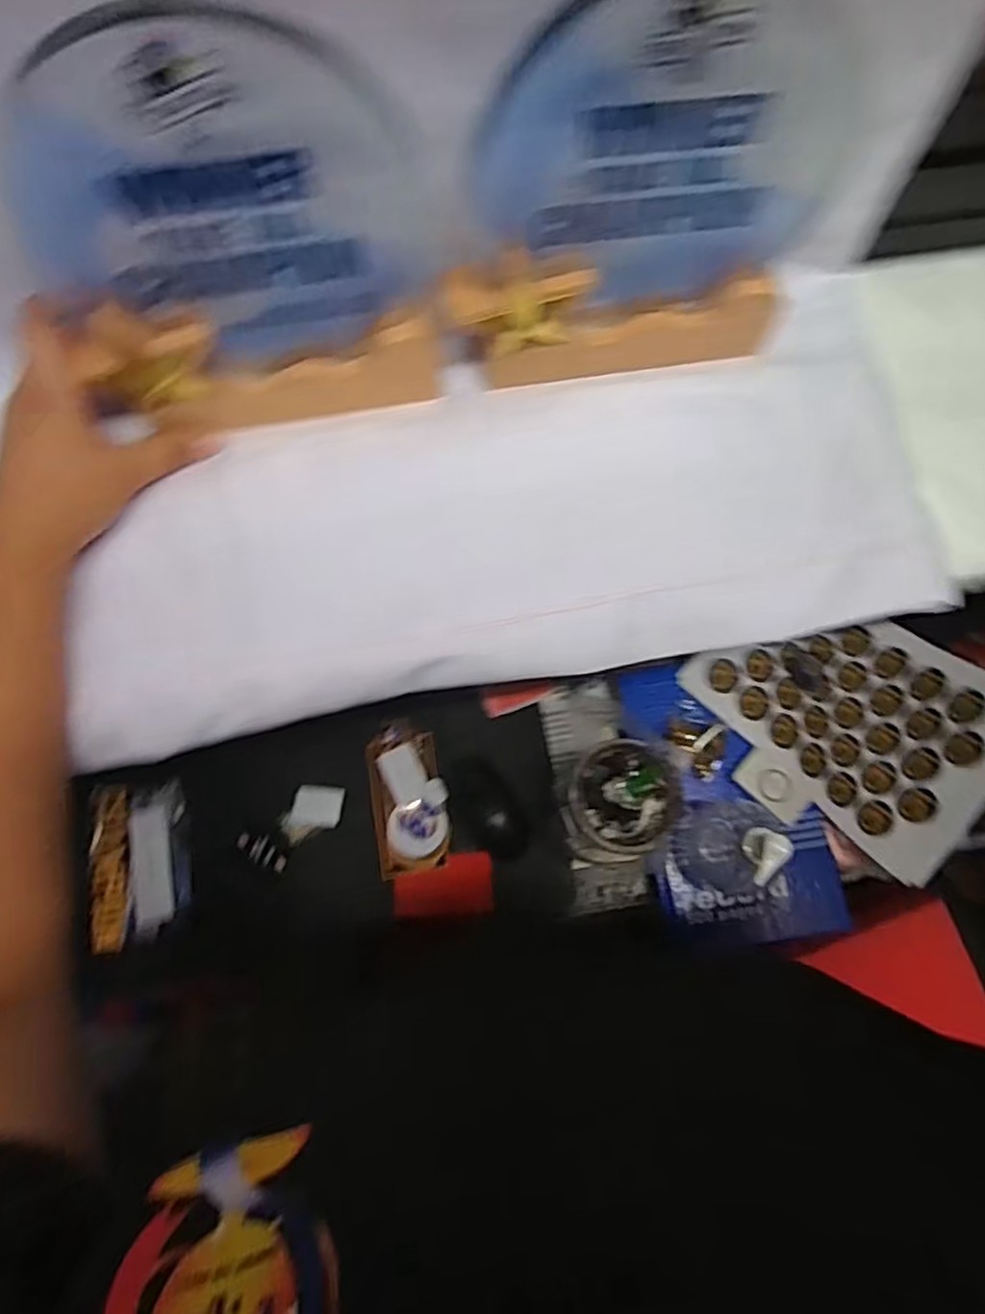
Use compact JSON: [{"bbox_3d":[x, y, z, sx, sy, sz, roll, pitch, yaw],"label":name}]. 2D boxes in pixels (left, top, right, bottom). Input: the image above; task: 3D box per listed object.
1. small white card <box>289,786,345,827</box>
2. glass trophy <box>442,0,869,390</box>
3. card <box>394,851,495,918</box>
[{"bbox_3d":[-0.185,0.159,0.758,0.053,0.004,0.044,3,64,1],"label":"small white card"},{"bbox_3d":[0.075,-0.216,0.346,0.185,0.184,0.033,-10,72,-3],"label":"glass trophy"},{"bbox_3d":[-0.050,0.233,0.730,0.100,0.005,0.059,-7,60,2],"label":"card"}]

